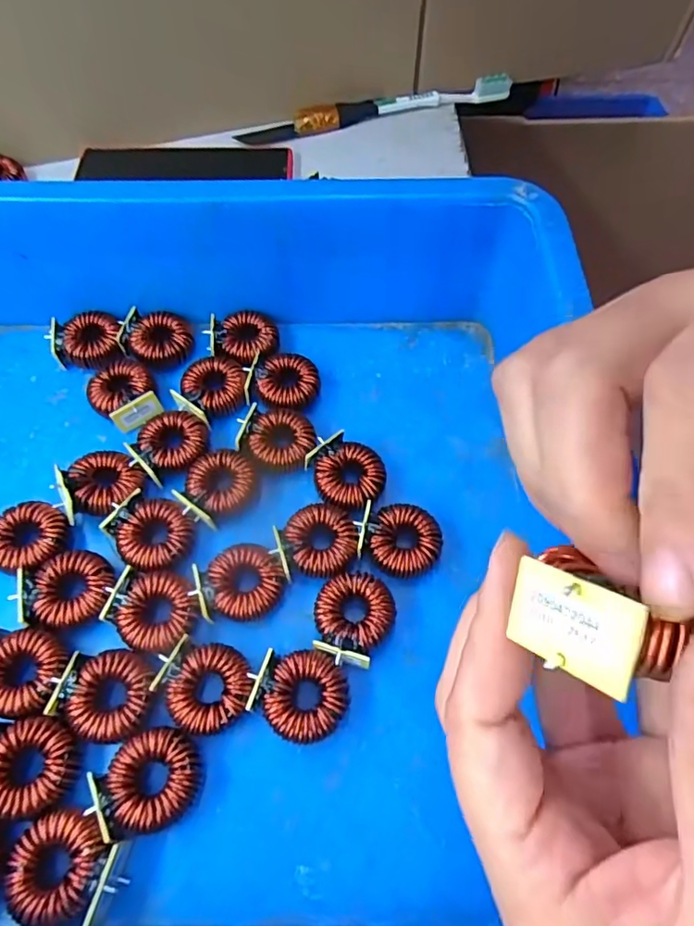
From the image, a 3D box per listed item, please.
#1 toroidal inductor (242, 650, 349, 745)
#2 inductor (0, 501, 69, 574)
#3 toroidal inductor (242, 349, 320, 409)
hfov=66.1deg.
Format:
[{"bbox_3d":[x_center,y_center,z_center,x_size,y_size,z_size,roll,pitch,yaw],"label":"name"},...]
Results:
[{"bbox_3d":[-0.020,0.101,0.234,0.040,0.018,0.035,26,64,13],"label":"toroidal inductor"},{"bbox_3d":[-0.161,0.038,0.265,0.039,0.018,0.039,1,63,-3],"label":"inductor"},{"bbox_3d":[-0.037,-0.045,0.308,0.041,0.015,0.035,-1,61,-1],"label":"toroidal inductor"}]

